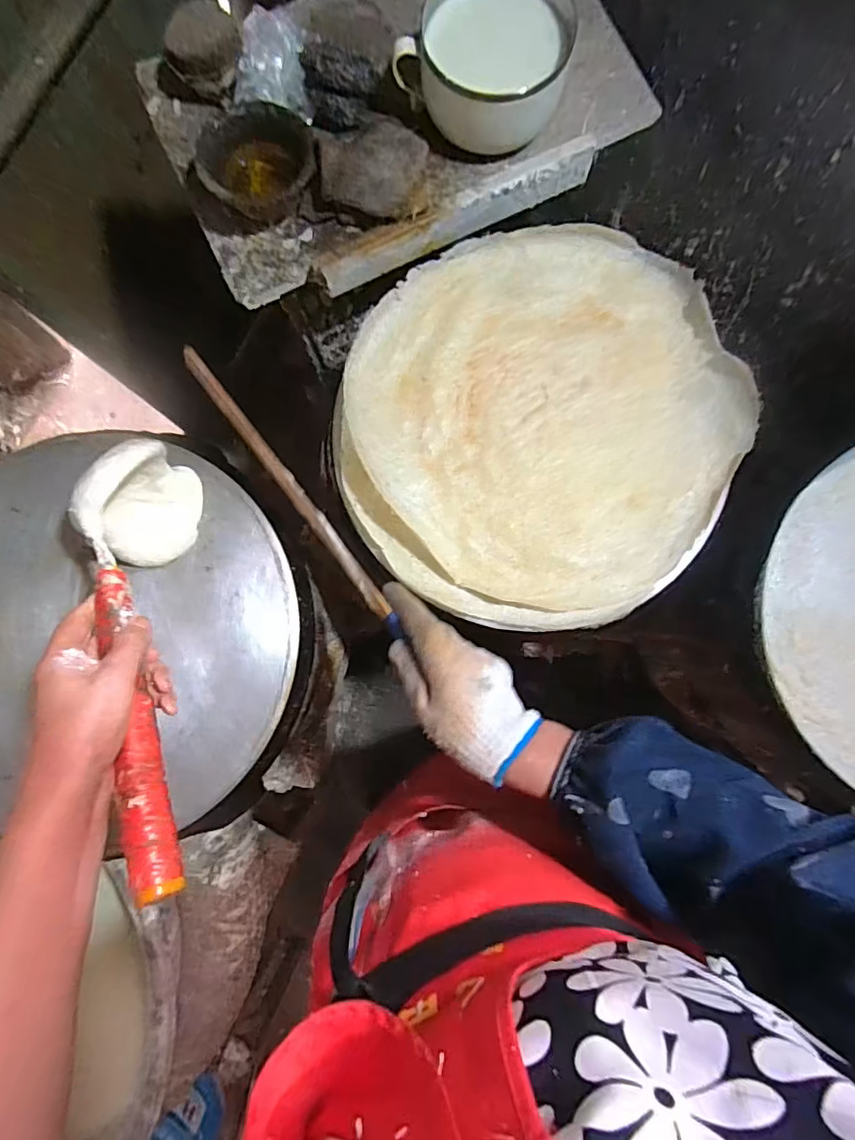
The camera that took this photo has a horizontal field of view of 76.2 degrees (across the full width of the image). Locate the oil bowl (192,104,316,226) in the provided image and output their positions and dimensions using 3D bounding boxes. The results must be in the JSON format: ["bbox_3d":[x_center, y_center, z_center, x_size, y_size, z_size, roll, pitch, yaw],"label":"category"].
[{"bbox_3d":[-0.176,-0.425,0.570,0.119,0.066,0.104,-12,85,-4],"label":"oil bowl"}]

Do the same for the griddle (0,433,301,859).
[{"bbox_3d":[-0.322,0.047,0.524,0.380,0.040,0.355,0,84,-2],"label":"griddle"}]

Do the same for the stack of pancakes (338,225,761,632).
[{"bbox_3d":[0.105,-0.148,0.531,0.378,0.044,0.402,18,84,0],"label":"stack of pancakes"}]

